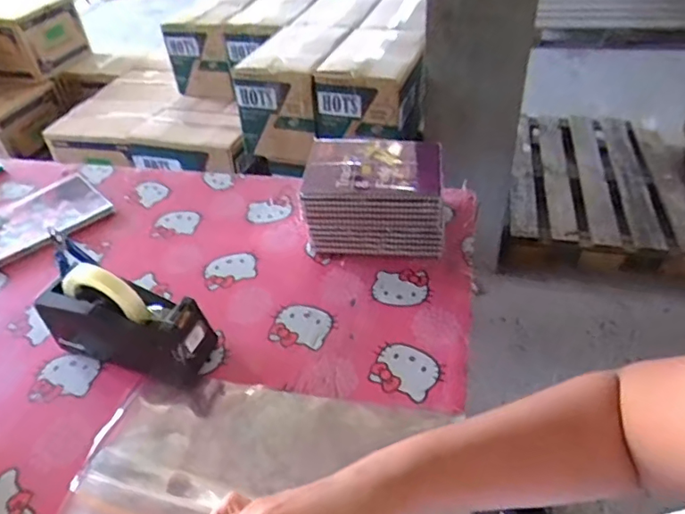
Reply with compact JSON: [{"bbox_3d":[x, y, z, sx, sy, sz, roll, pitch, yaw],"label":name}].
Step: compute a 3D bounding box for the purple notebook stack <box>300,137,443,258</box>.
[{"bbox_3d":[0.050,-0.092,0.823,0.203,0.125,0.149,5,42,8],"label":"purple notebook stack"}]

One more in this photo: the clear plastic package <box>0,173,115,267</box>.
[{"bbox_3d":[-0.535,-0.071,0.934,0.216,0.018,0.179,-33,50,-30],"label":"clear plastic package"}]

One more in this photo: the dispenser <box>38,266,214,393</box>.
[{"bbox_3d":[-0.268,0.074,0.662,0.201,0.134,0.075,12,44,16],"label":"dispenser"}]

